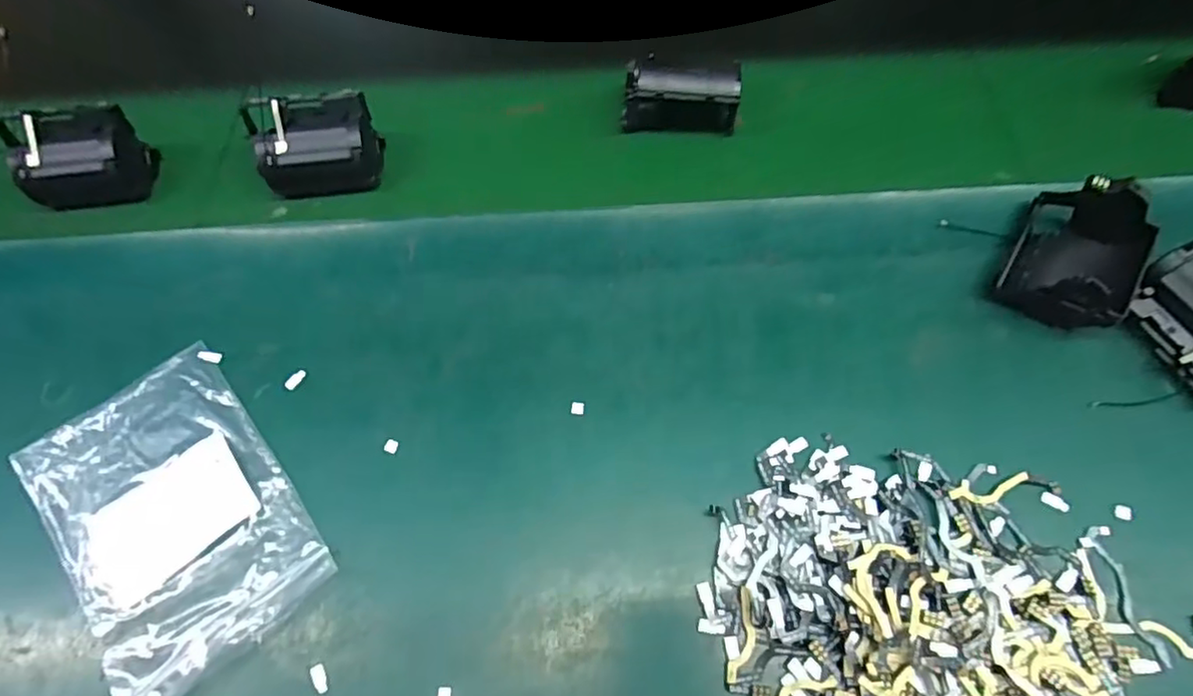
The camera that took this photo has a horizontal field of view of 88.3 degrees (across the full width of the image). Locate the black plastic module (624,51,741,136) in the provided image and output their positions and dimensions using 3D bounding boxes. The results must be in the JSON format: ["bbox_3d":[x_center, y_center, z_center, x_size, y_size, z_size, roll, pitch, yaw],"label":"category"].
[{"bbox_3d":[0.052,-0.154,0.375,0.069,0.043,0.020,-2,63,2],"label":"black plastic module"}]

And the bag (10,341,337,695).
[{"bbox_3d":[-0.201,0.078,0.292,0.097,0.008,0.151,-37,67,-15],"label":"bag"}]

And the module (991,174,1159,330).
[{"bbox_3d":[0.247,-0.048,0.315,0.053,0.041,0.073,30,68,16],"label":"module"}]

